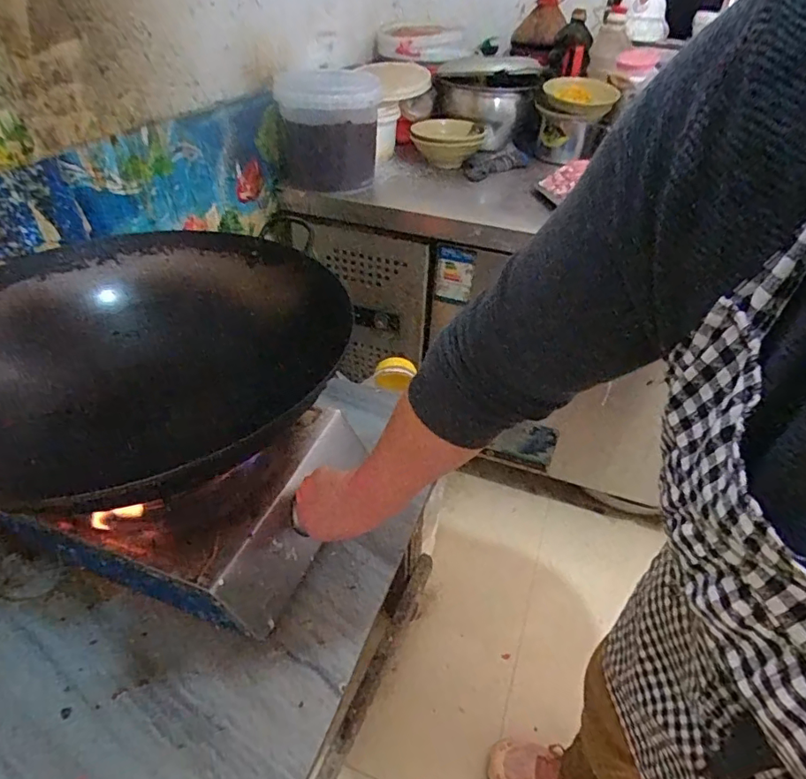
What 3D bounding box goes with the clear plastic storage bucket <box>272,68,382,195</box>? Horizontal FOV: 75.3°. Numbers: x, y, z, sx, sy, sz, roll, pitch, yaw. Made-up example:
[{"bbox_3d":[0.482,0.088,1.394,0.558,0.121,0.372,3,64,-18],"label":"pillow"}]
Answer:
[{"bbox_3d":[-0.144,-0.494,1.026,0.186,0.190,0.196,-2,40,-6],"label":"clear plastic storage bucket"}]

